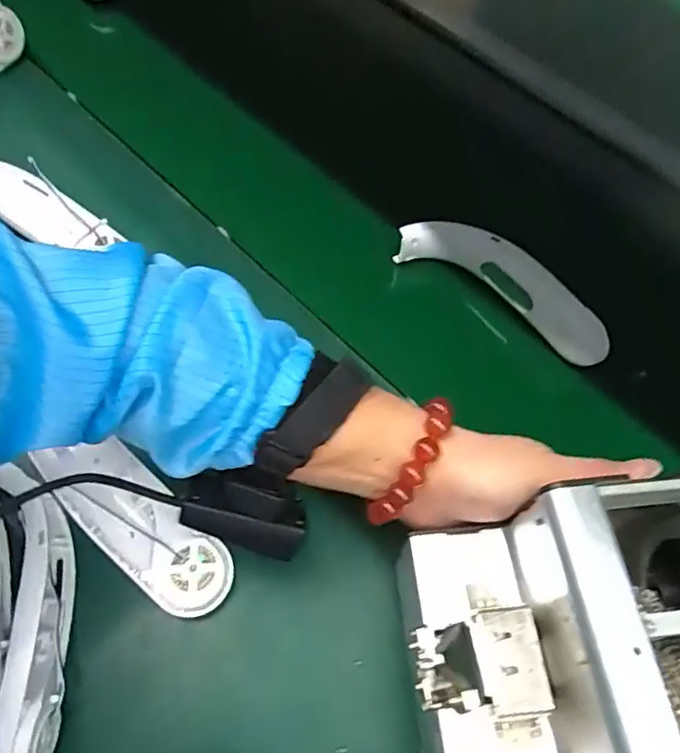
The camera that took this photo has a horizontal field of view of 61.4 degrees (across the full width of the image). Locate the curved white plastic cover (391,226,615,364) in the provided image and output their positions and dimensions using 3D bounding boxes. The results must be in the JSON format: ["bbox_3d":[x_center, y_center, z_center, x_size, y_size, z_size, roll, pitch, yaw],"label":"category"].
[{"bbox_3d":[0.146,-0.082,0.501,0.196,0.039,0.047,35,66,14],"label":"curved white plastic cover"}]

